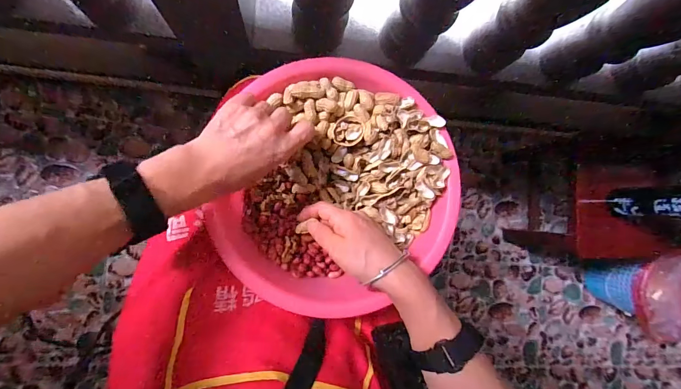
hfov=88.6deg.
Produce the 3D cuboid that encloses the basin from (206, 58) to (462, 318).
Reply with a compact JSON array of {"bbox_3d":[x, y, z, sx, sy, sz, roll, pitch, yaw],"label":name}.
[{"bbox_3d":[0.000,-0.005,0.393,0.238,0.072,0.273,19,87,-8],"label":"basin"}]

